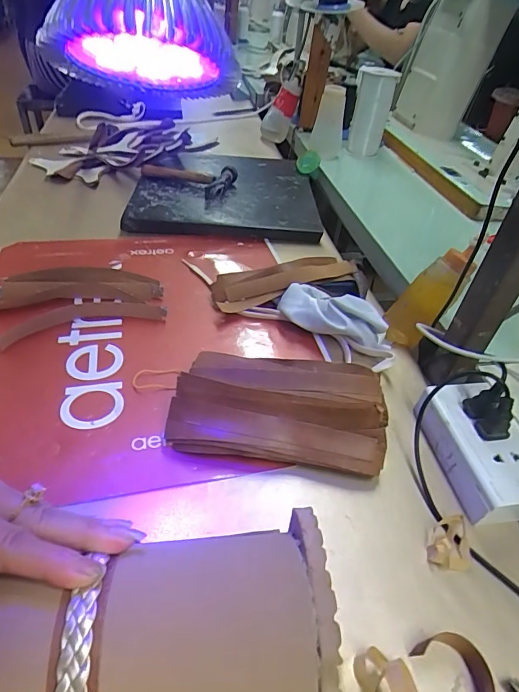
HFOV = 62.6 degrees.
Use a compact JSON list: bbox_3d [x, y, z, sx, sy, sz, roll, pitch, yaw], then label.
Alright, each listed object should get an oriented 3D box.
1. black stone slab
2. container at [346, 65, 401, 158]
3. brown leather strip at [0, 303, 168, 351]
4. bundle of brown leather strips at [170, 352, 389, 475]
[{"bbox_3d":[-0.057,-0.280,0.767,0.301,0.031,0.314,3,42,-5],"label":"black stone slab"},{"bbox_3d":[0.228,-0.480,0.881,0.077,0.157,0.084,13,42,6],"label":"container"},{"bbox_3d":[-0.199,-0.036,0.483,0.172,0.017,0.056,-13,46,-21],"label":"brown leather strip"},{"bbox_3d":[0.019,0.055,0.387,0.186,0.049,0.103,10,42,3],"label":"bundle of brown leather strips"}]

